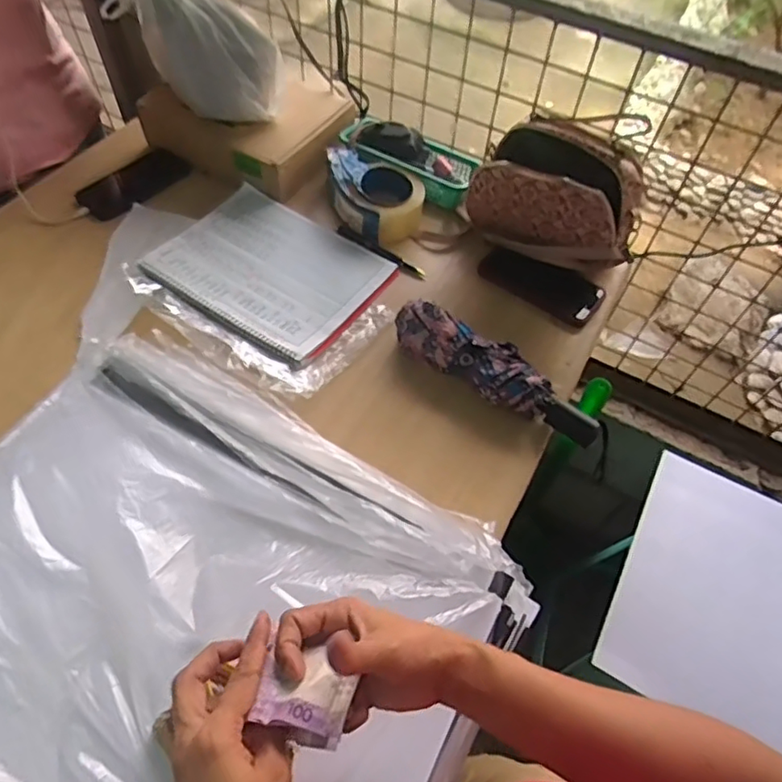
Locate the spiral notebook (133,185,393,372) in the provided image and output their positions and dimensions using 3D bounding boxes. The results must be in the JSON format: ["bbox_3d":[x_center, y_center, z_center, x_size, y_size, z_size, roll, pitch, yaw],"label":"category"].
[{"bbox_3d":[-0.169,-0.171,0.810,0.294,0.020,0.235,31,57,18],"label":"spiral notebook"}]

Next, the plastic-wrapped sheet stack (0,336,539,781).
[{"bbox_3d":[-0.199,0.197,0.521,0.529,0.064,0.455,28,57,16],"label":"plastic-wrapped sheet stack"}]

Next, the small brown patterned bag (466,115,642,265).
[{"bbox_3d":[0.218,-0.260,0.797,0.221,0.139,0.115,21,58,10],"label":"small brown patterned bag"}]

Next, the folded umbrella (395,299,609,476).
[{"bbox_3d":[0.120,-0.020,0.685,0.277,0.057,0.054,35,61,19],"label":"folded umbrella"}]

